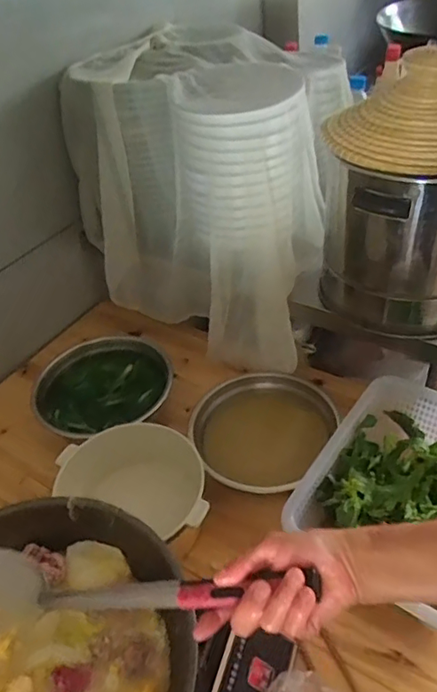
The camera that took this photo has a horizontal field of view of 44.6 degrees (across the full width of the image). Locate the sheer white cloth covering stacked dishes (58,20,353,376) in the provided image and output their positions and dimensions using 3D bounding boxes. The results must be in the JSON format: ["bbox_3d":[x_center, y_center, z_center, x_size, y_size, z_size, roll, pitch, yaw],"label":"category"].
[{"bbox_3d":[0.001,-0.307,1.028,0.449,0.436,0.410,15,44,22],"label":"sheer white cloth covering stacked dishes"}]

